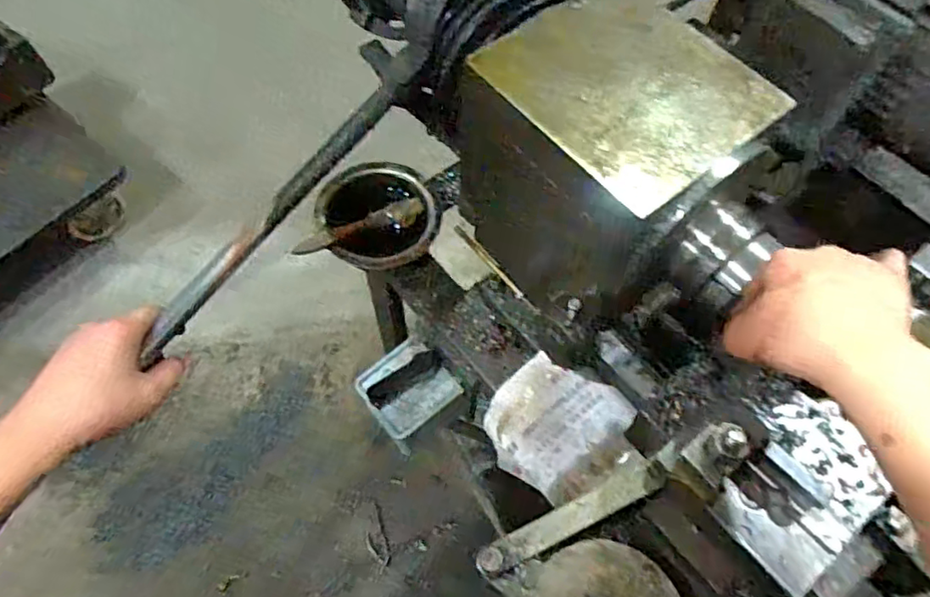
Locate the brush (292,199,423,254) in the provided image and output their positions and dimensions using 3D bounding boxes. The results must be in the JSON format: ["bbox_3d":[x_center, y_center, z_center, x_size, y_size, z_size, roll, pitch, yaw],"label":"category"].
[{"bbox_3d":[-0.114,-0.077,0.669,0.145,0.019,0.019,-21,65,-12],"label":"brush"}]

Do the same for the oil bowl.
[{"bbox_3d":[-0.088,-0.086,0.659,0.116,0.057,0.114,1,63,-2],"label":"oil bowl"}]

